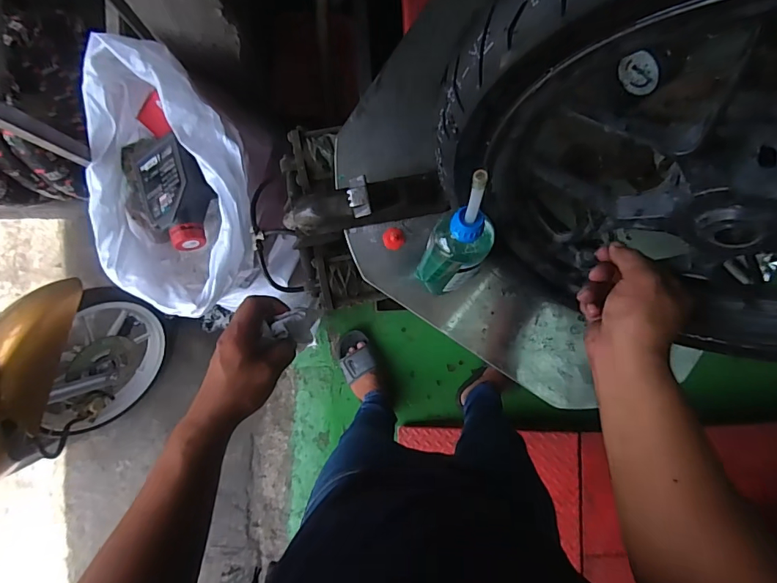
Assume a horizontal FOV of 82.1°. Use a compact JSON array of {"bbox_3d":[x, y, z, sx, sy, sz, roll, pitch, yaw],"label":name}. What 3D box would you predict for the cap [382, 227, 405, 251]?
[{"bbox_3d":[0.007,-0.066,0.558,0.028,0.009,0.027,0,91,-3],"label":"cap"}]

